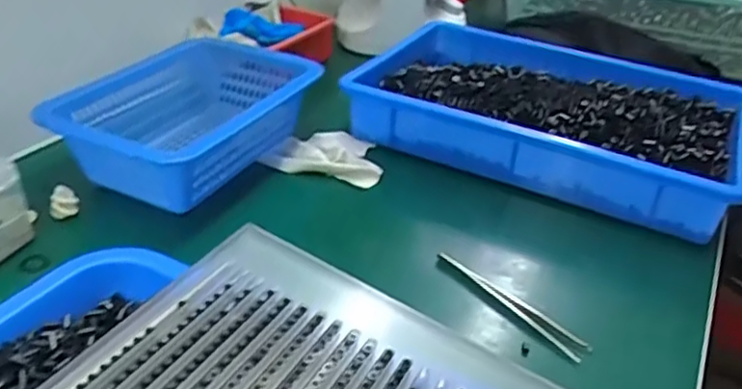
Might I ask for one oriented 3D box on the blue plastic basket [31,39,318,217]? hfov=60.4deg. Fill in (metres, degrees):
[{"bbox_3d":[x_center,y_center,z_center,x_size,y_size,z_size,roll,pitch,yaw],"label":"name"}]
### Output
[{"bbox_3d":[-0.170,-0.067,0.587,0.148,0.078,0.229,18,35,21],"label":"blue plastic basket"}]

